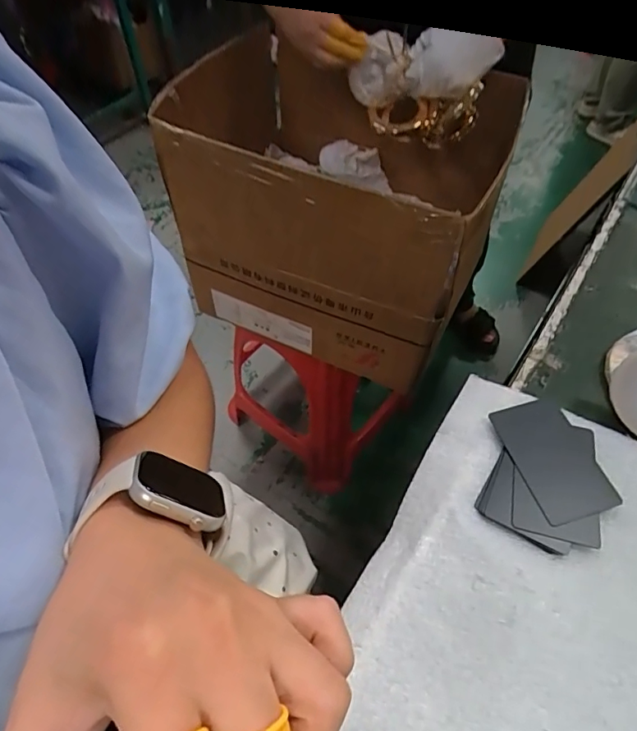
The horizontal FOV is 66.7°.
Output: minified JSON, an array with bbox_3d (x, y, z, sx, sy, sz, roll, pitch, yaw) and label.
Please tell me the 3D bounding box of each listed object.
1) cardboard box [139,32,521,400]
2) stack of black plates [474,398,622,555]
[{"bbox_3d":[0.035,-0.244,0.749,0.434,0.360,0.336,22,59,15],"label":"cardboard box"},{"bbox_3d":[0.155,0.071,0.328,0.079,0.006,0.103,15,55,10],"label":"stack of black plates"}]

